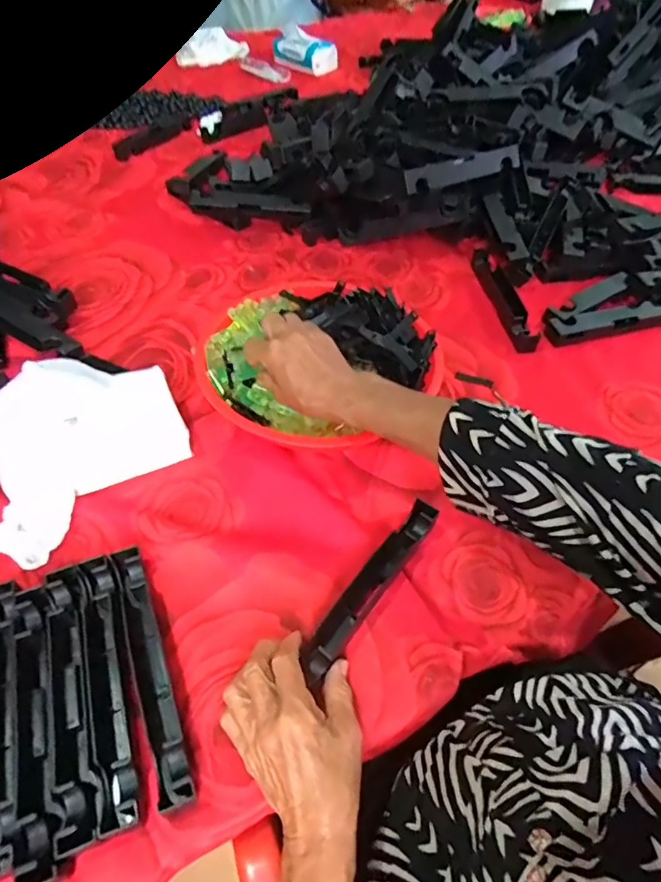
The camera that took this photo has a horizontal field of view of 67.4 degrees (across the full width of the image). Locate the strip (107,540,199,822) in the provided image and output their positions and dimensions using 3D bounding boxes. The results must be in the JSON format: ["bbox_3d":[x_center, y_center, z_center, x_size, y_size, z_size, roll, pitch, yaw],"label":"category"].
[{"bbox_3d":[-0.139,0.171,0.382,0.023,0.023,0.192,-19,54,-14],"label":"strip"}]

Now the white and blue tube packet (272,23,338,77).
[{"bbox_3d":[-0.080,-1.041,1.321,0.200,0.069,0.086,37,60,25],"label":"white and blue tube packet"}]

